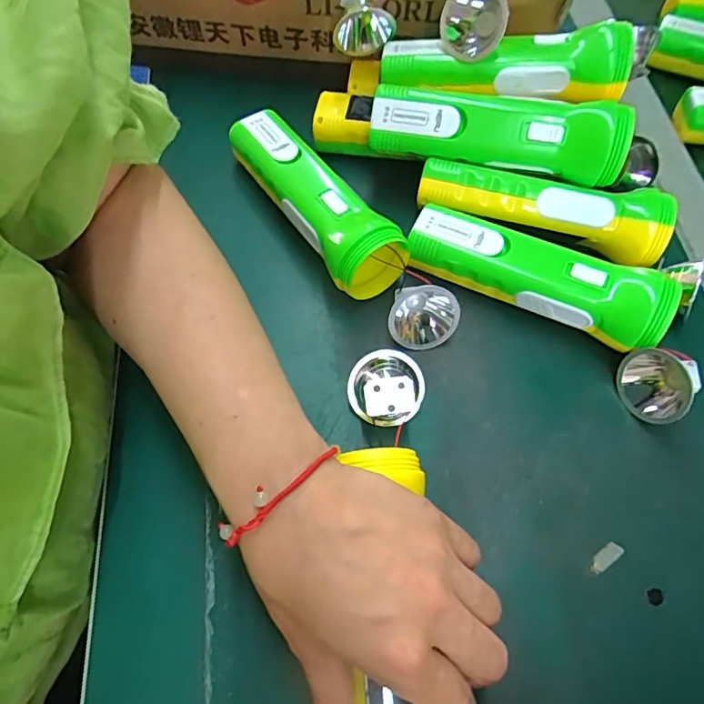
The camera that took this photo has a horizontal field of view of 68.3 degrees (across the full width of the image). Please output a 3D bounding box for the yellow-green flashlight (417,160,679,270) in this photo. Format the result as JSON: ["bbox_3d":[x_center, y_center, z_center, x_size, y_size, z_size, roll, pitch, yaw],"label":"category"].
[{"bbox_3d":[0.129,-0.093,0.363,0.171,0.046,0.043,11,63,3],"label":"yellow-green flashlight"}]

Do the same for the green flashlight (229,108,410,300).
[{"bbox_3d":[-0.030,-0.111,0.363,0.048,0.046,0.168,-30,68,-17],"label":"green flashlight"}]

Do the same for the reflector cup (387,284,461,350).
[{"bbox_3d":[0.045,-0.023,0.337,0.042,0.031,0.040,13,100,-9],"label":"reflector cup"}]

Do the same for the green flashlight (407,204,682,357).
[{"bbox_3d":[0.118,-0.052,0.342,0.168,0.045,0.051,28,65,11],"label":"green flashlight"}]

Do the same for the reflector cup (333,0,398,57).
[{"bbox_3d":[0.007,-0.242,0.387,0.043,0.051,0.032,-9,82,-5],"label":"reflector cup"}]

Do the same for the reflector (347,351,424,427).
[{"bbox_3d":[0.019,0.022,0.306,0.043,0.035,0.049,21,64,8],"label":"reflector"}]

